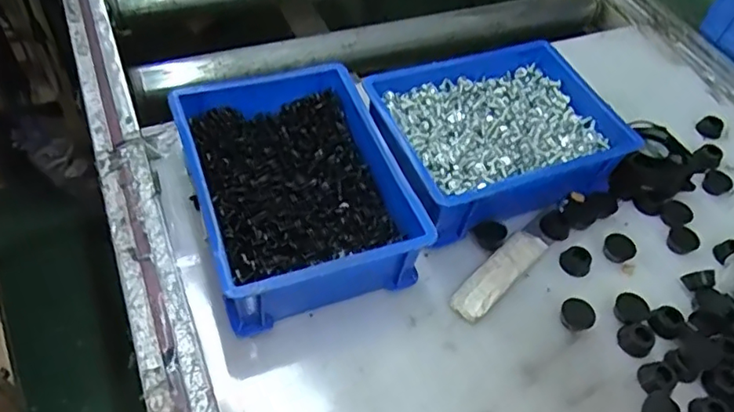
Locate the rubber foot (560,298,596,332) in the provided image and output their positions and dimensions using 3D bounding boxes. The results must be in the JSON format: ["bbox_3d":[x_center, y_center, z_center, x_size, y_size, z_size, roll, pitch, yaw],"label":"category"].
[{"bbox_3d":[0.158,0.083,0.430,0.024,0.018,0.019,33,56,19],"label":"rubber foot"}]

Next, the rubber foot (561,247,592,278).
[{"bbox_3d":[0.168,0.044,0.459,0.023,0.013,0.019,33,56,19],"label":"rubber foot"}]

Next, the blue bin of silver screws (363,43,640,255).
[{"bbox_3d":[0.109,-0.061,0.501,0.203,0.065,0.153,-16,55,-17],"label":"blue bin of silver screws"}]

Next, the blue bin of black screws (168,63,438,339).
[{"bbox_3d":[-0.053,-0.017,0.446,0.152,0.072,0.199,-15,55,-16],"label":"blue bin of black screws"}]

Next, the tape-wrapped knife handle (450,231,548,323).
[{"bbox_3d":[0.104,0.052,0.446,0.026,0.011,0.104,39,58,23],"label":"tape-wrapped knife handle"}]

